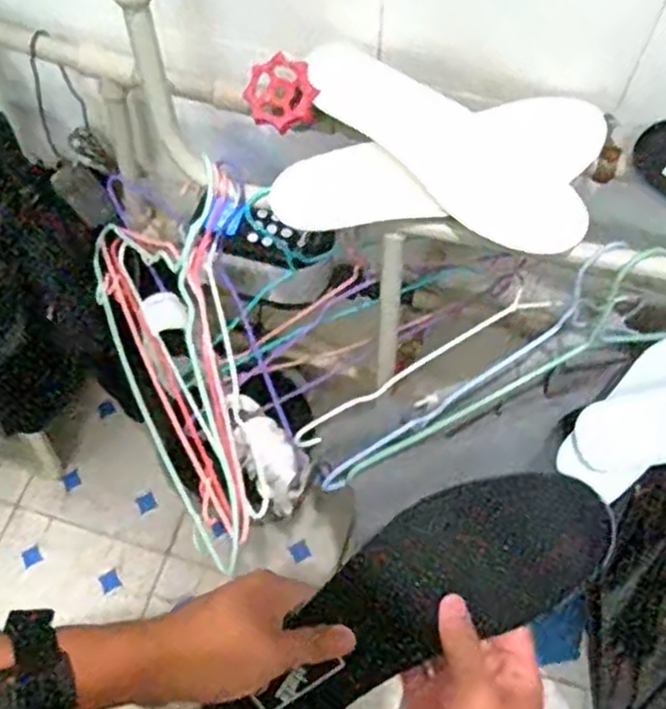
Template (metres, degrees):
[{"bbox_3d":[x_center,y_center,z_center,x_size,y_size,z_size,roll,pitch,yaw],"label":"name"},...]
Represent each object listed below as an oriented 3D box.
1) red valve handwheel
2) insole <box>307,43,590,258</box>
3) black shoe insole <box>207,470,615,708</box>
[{"bbox_3d":[-0.040,-0.201,0.583,0.051,0.010,0.054,-24,95,12],"label":"red valve handwheel"},{"bbox_3d":[0.089,-0.166,0.593,0.249,0.018,0.078,41,79,12],"label":"insole"},{"bbox_3d":[0.036,0.153,0.441,0.262,0.030,0.087,-38,66,7],"label":"black shoe insole"}]

